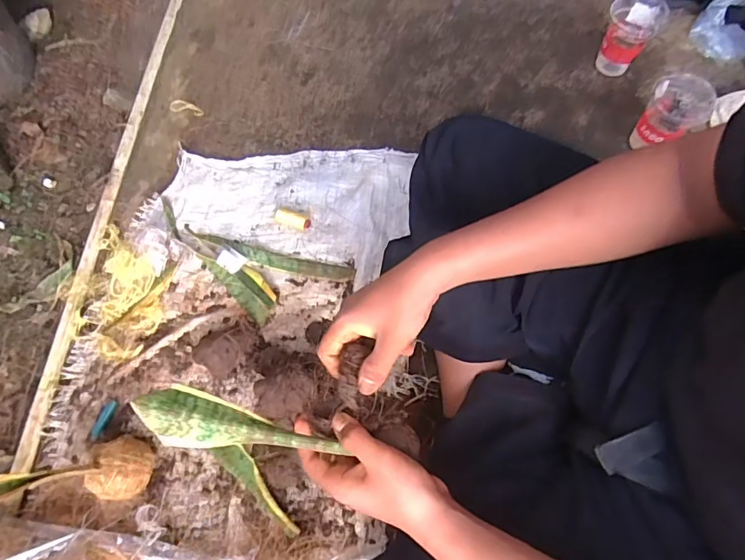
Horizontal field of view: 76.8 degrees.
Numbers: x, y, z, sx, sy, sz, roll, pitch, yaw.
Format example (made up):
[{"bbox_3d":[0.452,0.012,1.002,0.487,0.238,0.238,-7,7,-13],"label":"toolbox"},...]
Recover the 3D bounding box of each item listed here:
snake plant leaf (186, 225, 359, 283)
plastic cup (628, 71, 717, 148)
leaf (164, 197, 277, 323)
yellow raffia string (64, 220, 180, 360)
[{"bbox_3d":[-0.168,-0.039,0.739,0.282,0.012,0.034,14,69,6],"label":"snake plant leaf"},{"bbox_3d":[0.479,-0.258,0.767,0.086,0.118,0.087,0,68,1],"label":"plastic cup"},{"bbox_3d":[-0.249,-0.043,0.732,0.266,0.027,0.051,40,74,15],"label":"leaf"},{"bbox_3d":[-0.390,0.020,0.714,0.167,0.027,0.162,27,71,11],"label":"yellow raffia string"}]

